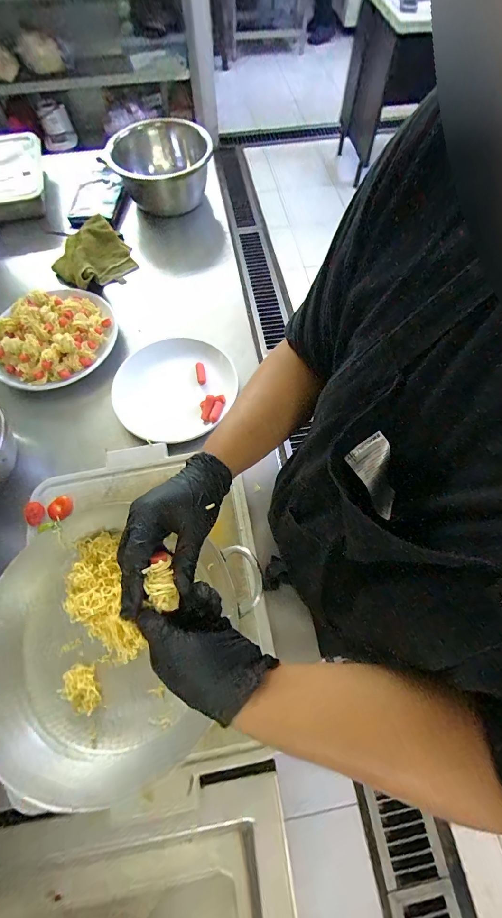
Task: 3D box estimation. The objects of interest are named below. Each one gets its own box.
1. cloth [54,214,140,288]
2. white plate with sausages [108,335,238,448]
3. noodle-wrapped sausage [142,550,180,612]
[{"bbox_3d":[-0.365,-0.471,0.780,0.172,0.073,0.178,-42,73,-16],"label":"cloth"},{"bbox_3d":[-0.140,-0.134,0.630,0.213,0.028,0.225,0,67,0],"label":"white plate with sausages"},{"bbox_3d":[-0.080,0.108,0.290,0.025,0.022,0.043,-11,81,-25],"label":"noodle-wrapped sausage"}]

